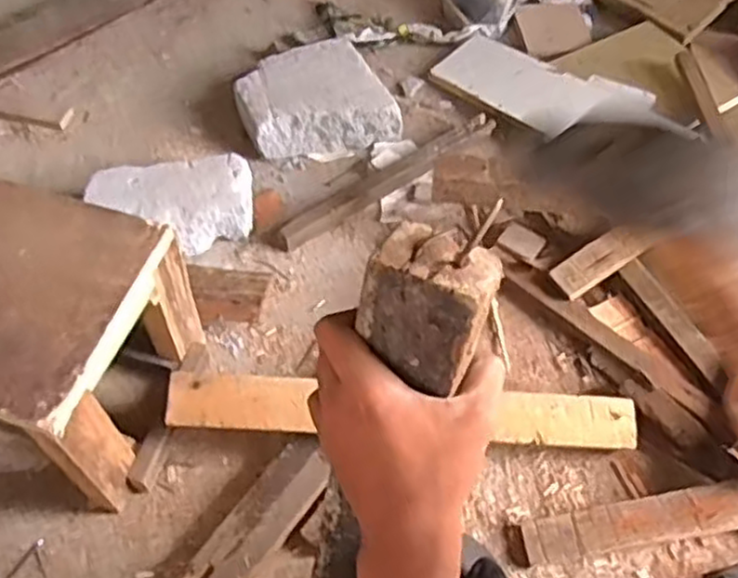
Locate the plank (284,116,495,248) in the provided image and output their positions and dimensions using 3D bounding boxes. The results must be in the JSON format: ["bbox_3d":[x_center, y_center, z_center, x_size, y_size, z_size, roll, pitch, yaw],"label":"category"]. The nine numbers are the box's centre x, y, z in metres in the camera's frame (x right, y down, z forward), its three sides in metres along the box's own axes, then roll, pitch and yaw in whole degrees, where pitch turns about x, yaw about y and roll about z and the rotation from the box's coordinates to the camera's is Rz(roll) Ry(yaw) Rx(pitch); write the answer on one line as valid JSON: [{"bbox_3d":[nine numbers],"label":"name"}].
[{"bbox_3d":[0.030,-0.158,1.018,0.350,0.015,0.045,-32,62,-19],"label":"plank"}]

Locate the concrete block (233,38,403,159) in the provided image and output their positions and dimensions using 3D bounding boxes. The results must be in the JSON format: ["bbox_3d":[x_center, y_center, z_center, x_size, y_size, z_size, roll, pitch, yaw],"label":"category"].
[{"bbox_3d":[-0.084,-0.279,1.088,0.209,0.061,0.188,-18,58,-12],"label":"concrete block"}]

